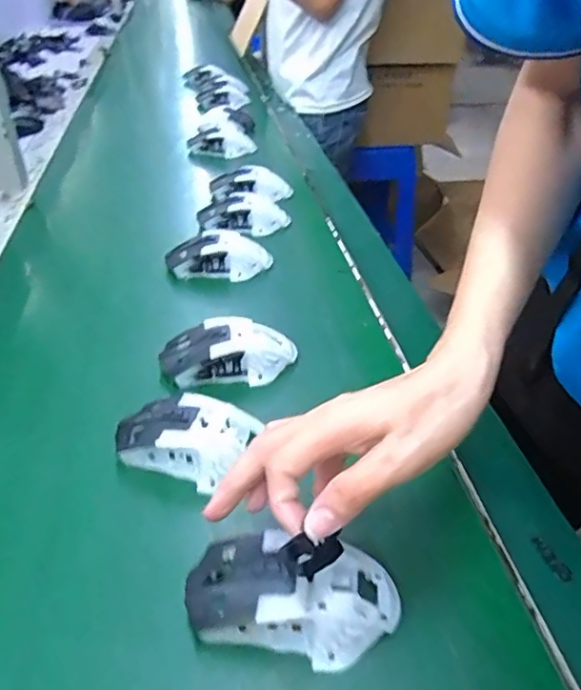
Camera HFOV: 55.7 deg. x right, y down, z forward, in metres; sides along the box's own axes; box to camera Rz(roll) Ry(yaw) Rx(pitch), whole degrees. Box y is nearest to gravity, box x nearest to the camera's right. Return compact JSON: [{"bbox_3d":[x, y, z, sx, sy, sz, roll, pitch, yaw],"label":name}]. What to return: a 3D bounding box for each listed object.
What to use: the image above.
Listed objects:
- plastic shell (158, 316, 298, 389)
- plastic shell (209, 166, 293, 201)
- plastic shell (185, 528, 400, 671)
[{"bbox_3d":[-0.054,0.009,0.477,0.115,0.046,0.059,-2,37,-3],"label":"plastic shell"},{"bbox_3d":[-0.058,-0.232,0.790,0.118,0.034,0.060,9,38,12],"label":"plastic shell"},{"bbox_3d":[0.002,0.130,0.302,0.119,0.040,0.072,-1,37,-1],"label":"plastic shell"}]

